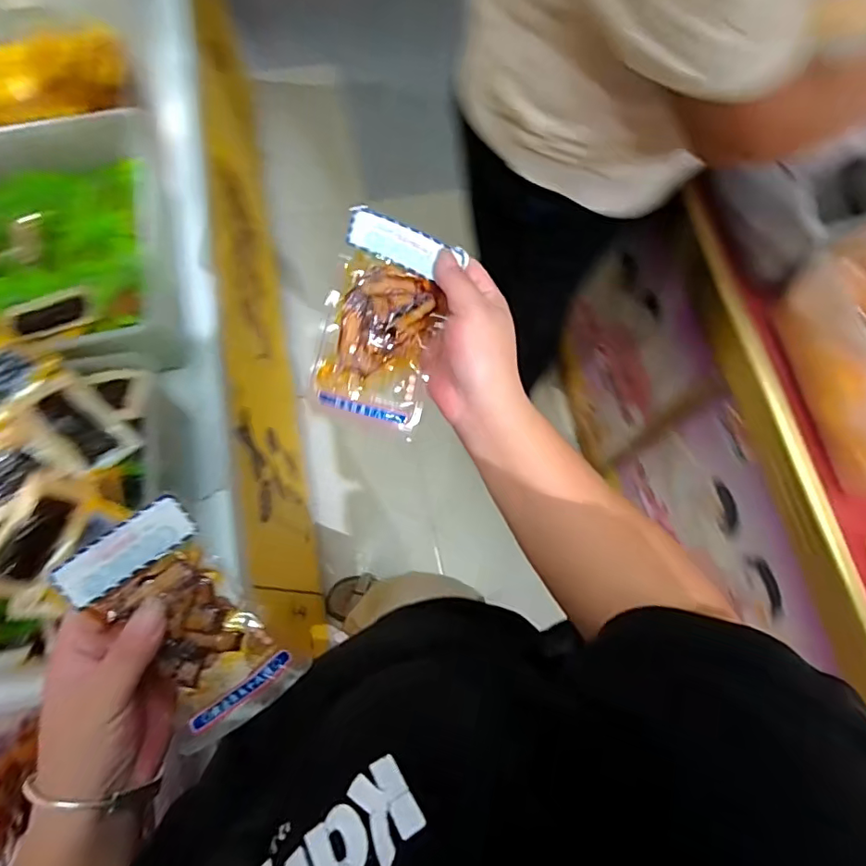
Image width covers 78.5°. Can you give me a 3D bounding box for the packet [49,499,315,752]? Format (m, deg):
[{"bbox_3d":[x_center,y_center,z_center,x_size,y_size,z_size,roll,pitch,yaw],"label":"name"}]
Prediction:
[{"bbox_3d":[-0.135,0.105,0.289,0.071,0.016,0.126,-36,101,-12],"label":"packet"}]

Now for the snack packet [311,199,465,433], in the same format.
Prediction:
[{"bbox_3d":[-0.029,-0.069,0.335,0.077,0.013,0.121,15,90,-31],"label":"snack packet"}]

